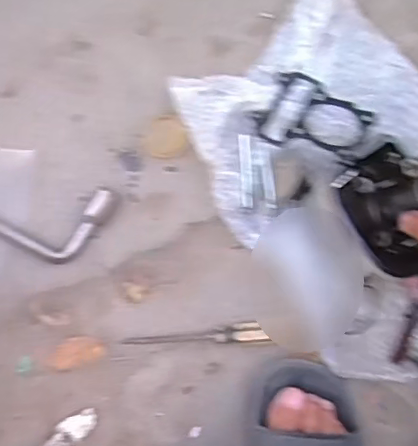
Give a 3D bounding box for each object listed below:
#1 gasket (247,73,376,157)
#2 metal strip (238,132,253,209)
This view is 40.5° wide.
[{"bbox_3d":[0.096,-0.097,0.520,0.096,0.012,0.090,27,61,11],"label":"gasket"},{"bbox_3d":[0.035,-0.050,0.539,0.011,0.007,0.069,-3,87,-8],"label":"metal strip"}]

